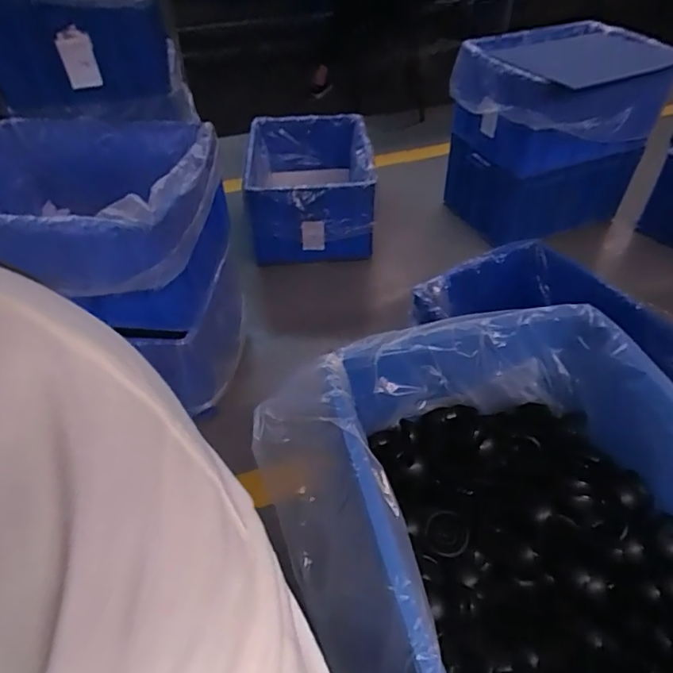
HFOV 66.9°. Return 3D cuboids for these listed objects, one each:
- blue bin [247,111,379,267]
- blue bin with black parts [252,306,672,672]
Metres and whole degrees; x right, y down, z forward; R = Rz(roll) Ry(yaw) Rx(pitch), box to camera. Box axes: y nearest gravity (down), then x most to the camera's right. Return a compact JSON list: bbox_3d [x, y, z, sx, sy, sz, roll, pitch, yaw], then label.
[{"bbox_3d":[-0.091,-0.519,1.765,0.398,0.276,0.528,-4,46,-2],"label":"blue bin"},{"bbox_3d":[0.215,0.239,0.616,0.464,0.225,0.535,-14,47,-12],"label":"blue bin with black parts"}]

